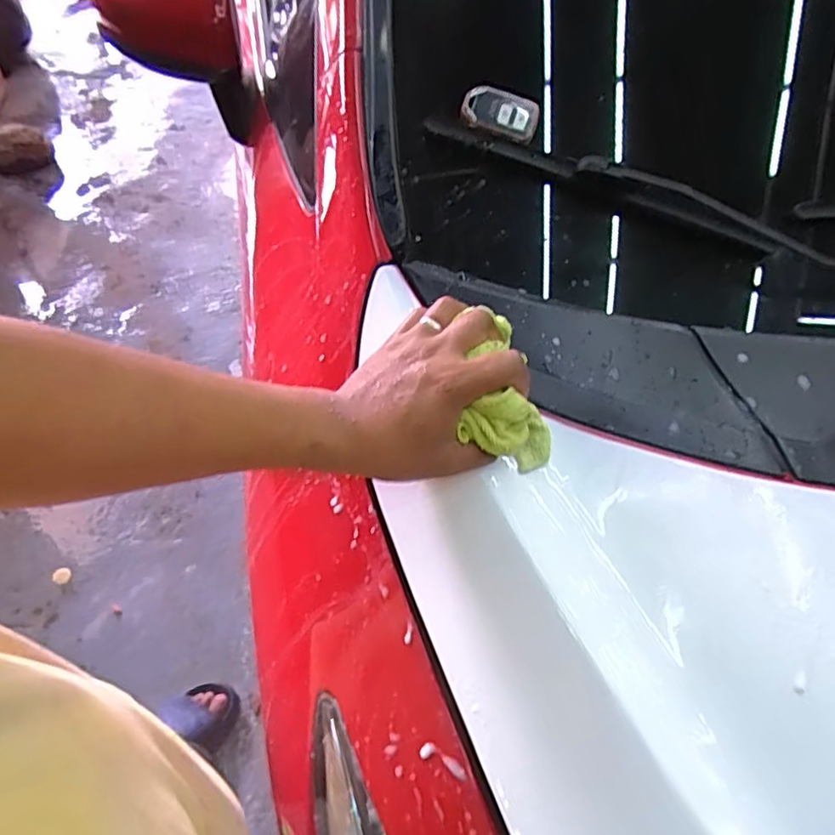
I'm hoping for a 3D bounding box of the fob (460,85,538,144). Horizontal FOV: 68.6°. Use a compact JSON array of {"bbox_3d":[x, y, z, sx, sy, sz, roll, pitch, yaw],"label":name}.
[{"bbox_3d":[0.078,-0.280,0.568,0.074,0.016,0.047,15,82,-12],"label":"fob"}]

